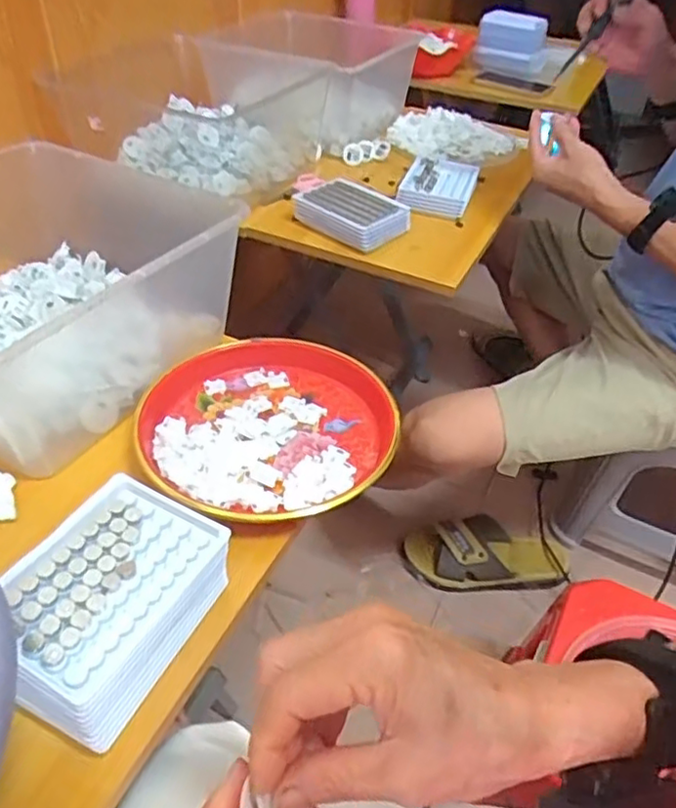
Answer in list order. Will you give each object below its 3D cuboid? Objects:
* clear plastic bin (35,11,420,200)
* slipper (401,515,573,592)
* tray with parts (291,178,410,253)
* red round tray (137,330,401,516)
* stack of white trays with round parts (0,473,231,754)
[{"bbox_3d":[-0.116,-0.512,1.050,0.294,0.142,0.687,28,47,24],"label":"clear plastic bin"},{"bbox_3d":[0.245,0.246,1.043,0.278,0.072,0.111,2,42,-2],"label":"slipper"},{"bbox_3d":[0.022,-0.257,0.839,0.134,0.032,0.098,31,49,27],"label":"tray with parts"},{"bbox_3d":[-0.062,0.016,0.563,0.219,0.030,0.215,2,42,-2],"label":"red round tray"},{"bbox_3d":[-0.142,0.124,0.400,0.103,0.057,0.138,22,45,19],"label":"stack of white trays with round parts"}]

